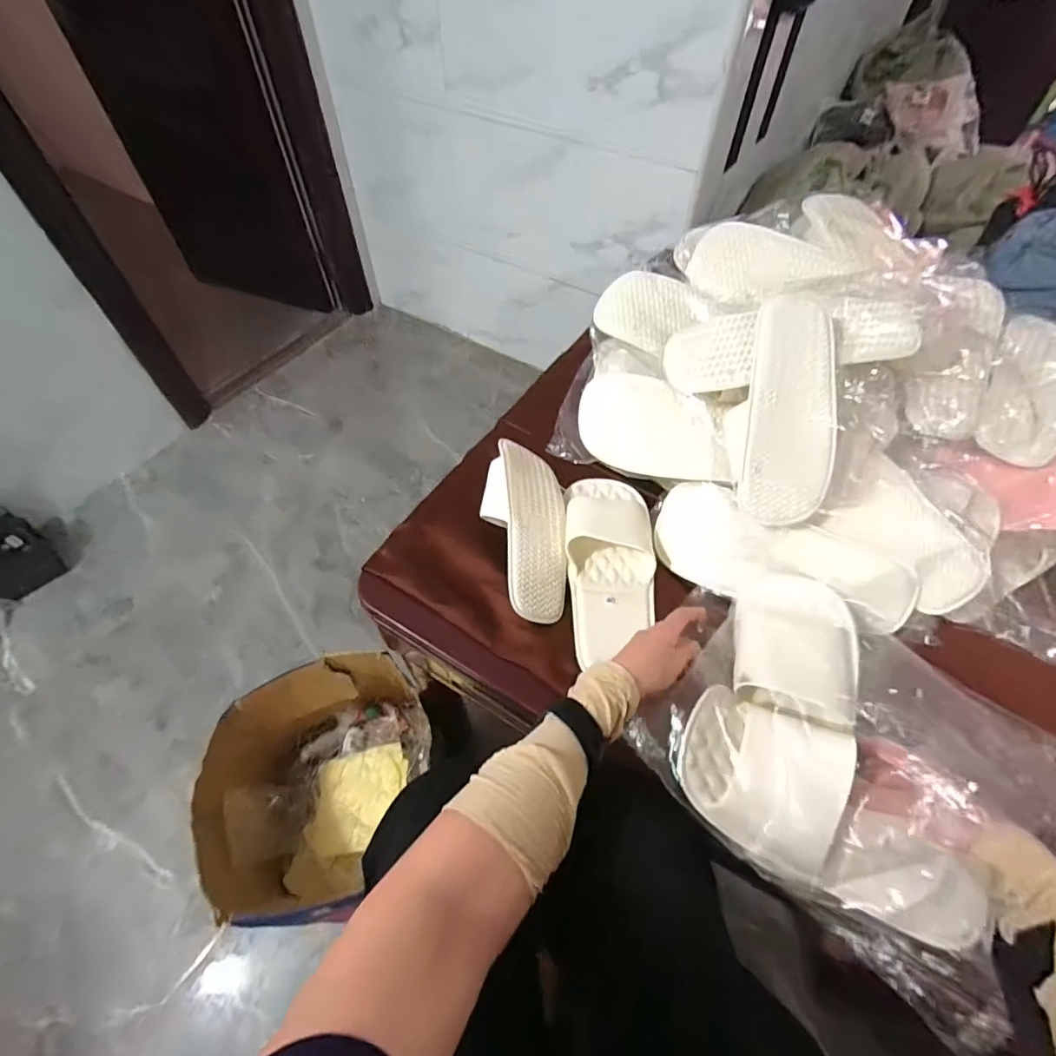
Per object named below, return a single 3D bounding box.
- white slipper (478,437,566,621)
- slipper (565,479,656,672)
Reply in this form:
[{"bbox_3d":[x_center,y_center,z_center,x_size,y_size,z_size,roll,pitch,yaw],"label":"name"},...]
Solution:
[{"bbox_3d":[-0.003,-0.004,0.596,0.097,0.070,0.216,1,56,1],"label":"white slipper"},{"bbox_3d":[0.100,0.022,0.594,0.105,0.061,0.243,-2,56,-1],"label":"slipper"}]

